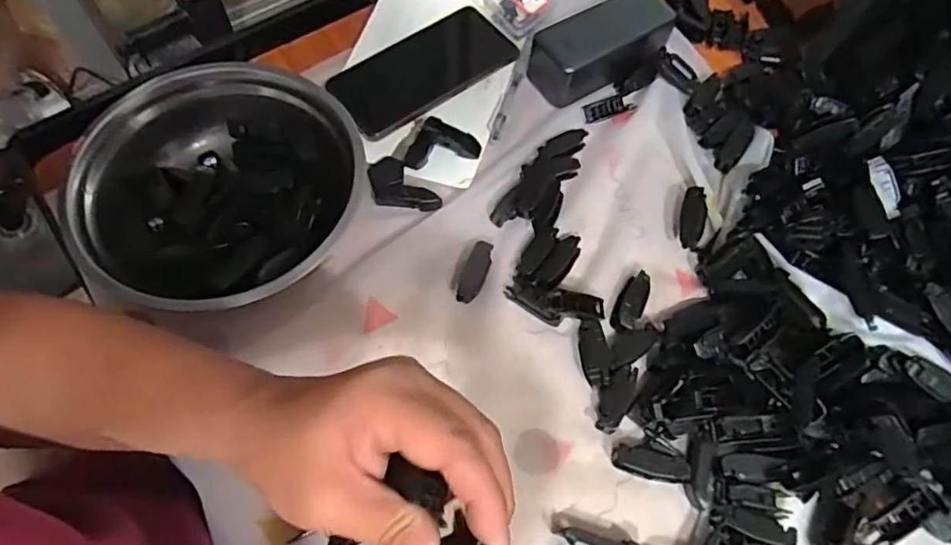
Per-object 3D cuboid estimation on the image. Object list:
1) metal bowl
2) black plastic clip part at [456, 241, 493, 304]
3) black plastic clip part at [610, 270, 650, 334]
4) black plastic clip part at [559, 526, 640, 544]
[{"bbox_3d":[-0.187,-0.060,0.441,0.193,0.061,0.203,1,65,-2],"label":"metal bowl"},{"bbox_3d":[0.000,-0.001,0.449,0.019,0.009,0.049,22,66,8],"label":"black plastic clip part"},{"bbox_3d":[0.120,0.023,0.447,0.021,0.014,0.051,25,66,9],"label":"black plastic clip part"},{"bbox_3d":[0.080,0.175,0.373,0.051,0.018,0.012,15,65,5],"label":"black plastic clip part"}]

